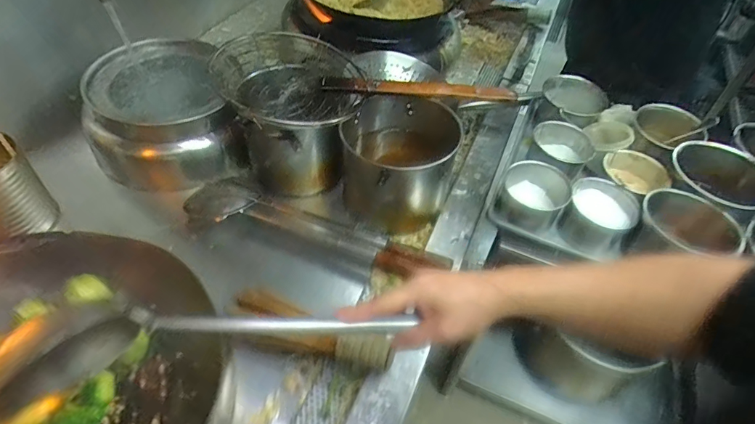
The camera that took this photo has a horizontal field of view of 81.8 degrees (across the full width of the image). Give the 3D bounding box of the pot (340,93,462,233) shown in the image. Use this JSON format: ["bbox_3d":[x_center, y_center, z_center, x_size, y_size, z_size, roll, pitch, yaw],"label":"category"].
[{"bbox_3d":[0.039,-0.093,0.890,0.208,0.212,0.200,1,47,-1],"label":"pot"}]

